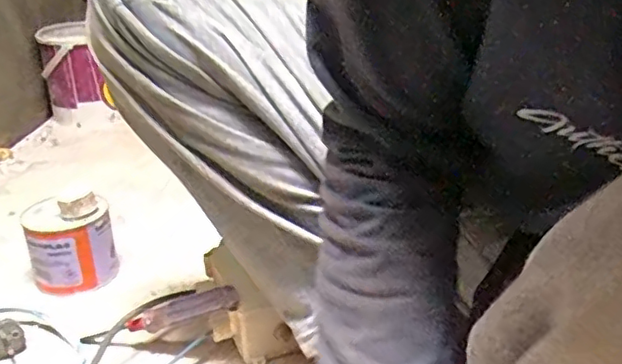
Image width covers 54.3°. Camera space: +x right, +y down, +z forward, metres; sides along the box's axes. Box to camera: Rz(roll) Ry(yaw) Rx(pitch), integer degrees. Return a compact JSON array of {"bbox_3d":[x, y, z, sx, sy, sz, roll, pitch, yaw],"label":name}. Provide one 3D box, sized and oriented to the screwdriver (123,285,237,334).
[{"bbox_3d":[-0.127,0.126,0.599,0.124,0.024,0.020,-20,19,20],"label":"screwdriver"}]

